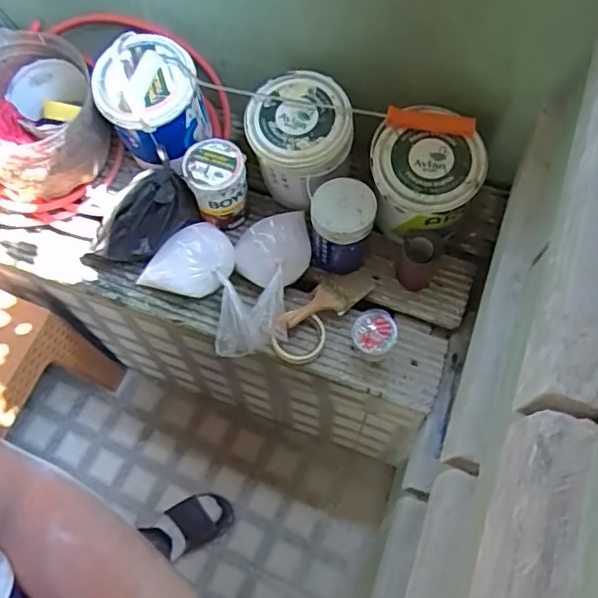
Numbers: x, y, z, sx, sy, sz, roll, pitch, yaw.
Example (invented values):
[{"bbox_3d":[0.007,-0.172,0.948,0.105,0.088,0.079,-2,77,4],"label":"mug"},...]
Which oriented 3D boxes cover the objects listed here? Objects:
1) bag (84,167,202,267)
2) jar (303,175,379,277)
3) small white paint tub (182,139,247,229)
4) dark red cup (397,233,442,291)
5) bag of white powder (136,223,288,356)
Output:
[{"bbox_3d":[-0.295,-0.139,1.056,0.223,0.142,0.112,-27,68,-12],"label":"bag"},{"bbox_3d":[0.074,-0.125,1.038,0.104,0.166,0.112,0,65,0],"label":"jar"},{"bbox_3d":[-0.150,-0.210,1.078,0.104,0.140,0.095,0,65,0],"label":"small white paint tub"},{"bbox_3d":[0.215,-0.069,1.044,0.067,0.104,0.070,0,65,0],"label":"dark red cup"},{"bbox_3d":[-0.138,-0.018,1.040,0.278,0.090,0.165,41,71,17],"label":"bag of white powder"}]

